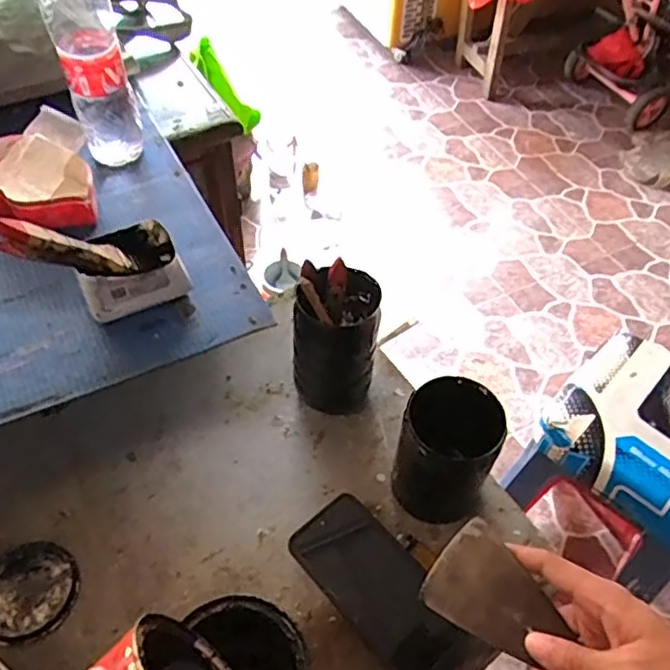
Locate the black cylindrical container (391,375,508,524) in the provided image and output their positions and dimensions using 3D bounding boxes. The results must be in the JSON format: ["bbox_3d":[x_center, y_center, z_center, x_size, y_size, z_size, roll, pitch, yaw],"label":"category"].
[{"bbox_3d":[0.100,0.110,0.612,0.083,0.120,0.090,2,54,-3],"label":"black cylindrical container"}]

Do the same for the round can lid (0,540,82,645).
[{"bbox_3d":[-0.272,0.226,0.581,0.083,0.014,0.084,2,54,-3],"label":"round can lid"}]

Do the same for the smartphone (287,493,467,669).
[{"bbox_3d":[0.037,0.219,0.581,0.160,0.014,0.077,42,83,18],"label":"smartphone"}]

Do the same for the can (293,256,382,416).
[{"bbox_3d":[0.003,-0.001,0.662,0.082,0.169,0.087,9,54,2],"label":"can"}]

